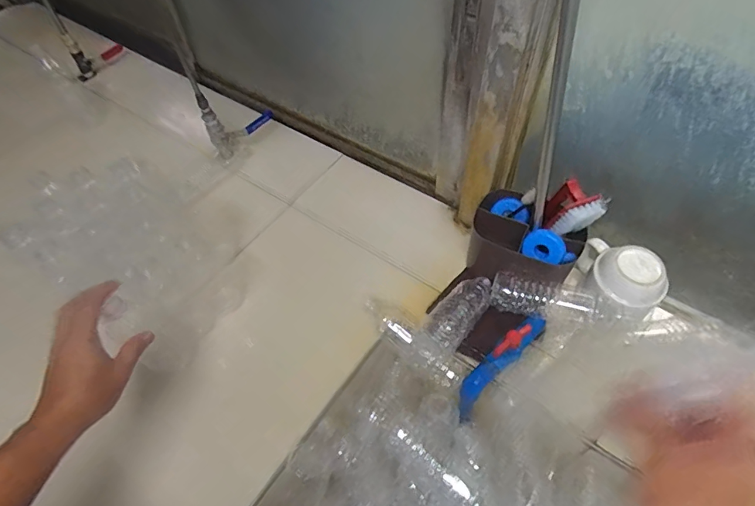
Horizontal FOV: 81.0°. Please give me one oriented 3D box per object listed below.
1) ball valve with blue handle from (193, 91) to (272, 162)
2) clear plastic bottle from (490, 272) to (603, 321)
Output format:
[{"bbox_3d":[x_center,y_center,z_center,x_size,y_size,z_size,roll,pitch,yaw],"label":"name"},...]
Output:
[{"bbox_3d":[-0.263,-0.255,0.839,0.127,0.110,0.050,-20,57,-12],"label":"ball valve with blue handle"},{"bbox_3d":[0.229,0.064,0.609,0.140,0.051,0.045,15,57,13],"label":"clear plastic bottle"}]

